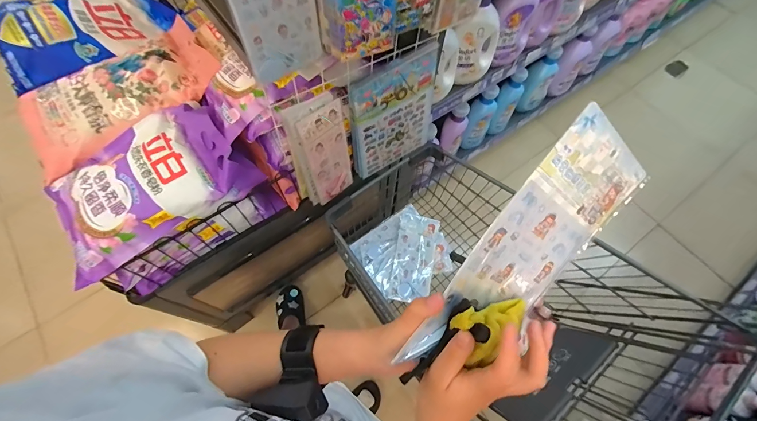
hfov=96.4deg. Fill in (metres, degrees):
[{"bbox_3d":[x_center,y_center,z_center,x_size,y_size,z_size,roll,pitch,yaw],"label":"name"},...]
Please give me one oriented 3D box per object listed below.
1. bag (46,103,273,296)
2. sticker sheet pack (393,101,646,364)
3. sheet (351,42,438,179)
[{"bbox_3d":[-0.489,-0.071,0.707,0.367,0.084,0.259,-34,70,-17],"label":"bag"},{"bbox_3d":[0.132,0.043,0.306,0.250,0.119,0.010,-55,32,12],"label":"sticker sheet pack"},{"bbox_3d":[0.042,-0.228,0.845,0.235,0.317,0.016,-33,65,-16],"label":"sheet"}]

